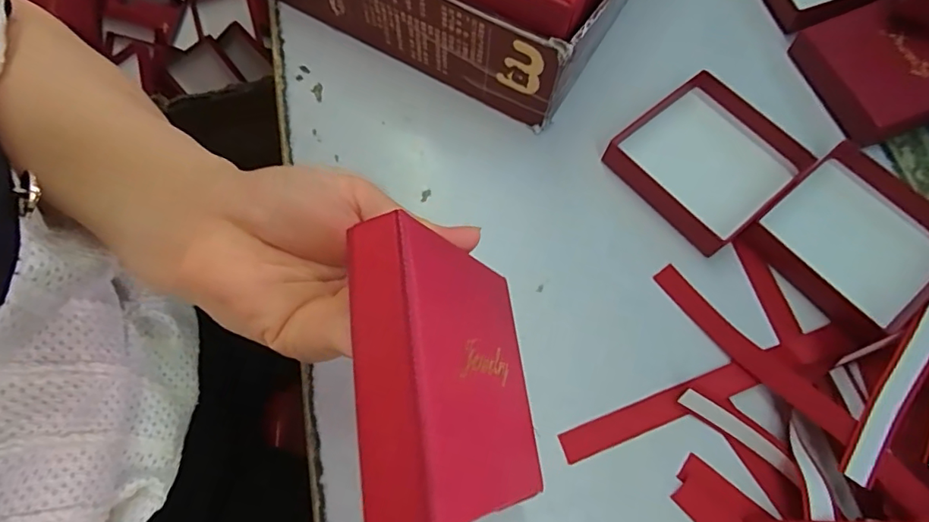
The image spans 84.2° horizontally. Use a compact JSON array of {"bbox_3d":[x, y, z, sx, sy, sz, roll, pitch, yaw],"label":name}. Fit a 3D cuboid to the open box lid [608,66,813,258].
[{"bbox_3d":[0.150,-0.064,0.321,0.092,0.023,0.093,-38,74,-14],"label":"open box lid"}]

